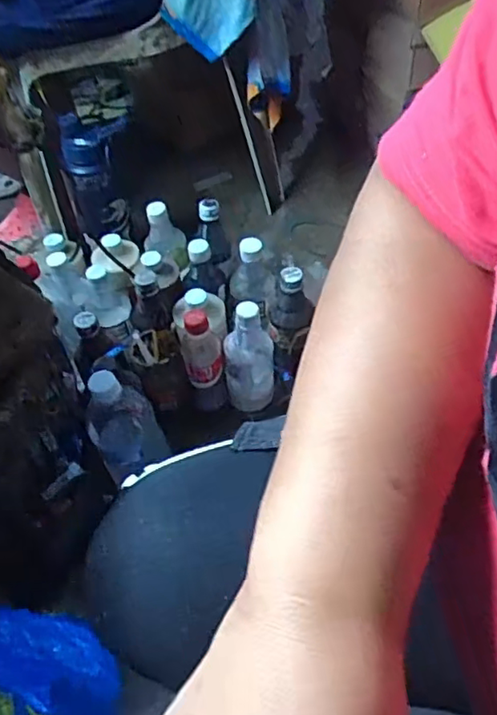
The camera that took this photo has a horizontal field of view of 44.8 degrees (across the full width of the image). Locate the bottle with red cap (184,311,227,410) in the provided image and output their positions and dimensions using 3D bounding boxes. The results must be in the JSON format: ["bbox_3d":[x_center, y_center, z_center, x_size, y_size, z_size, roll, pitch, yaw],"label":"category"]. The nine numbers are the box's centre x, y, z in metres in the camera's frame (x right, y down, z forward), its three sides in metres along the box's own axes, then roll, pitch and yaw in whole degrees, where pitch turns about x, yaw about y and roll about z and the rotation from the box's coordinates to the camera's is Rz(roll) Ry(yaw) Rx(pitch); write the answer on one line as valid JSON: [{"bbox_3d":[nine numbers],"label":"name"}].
[{"bbox_3d":[-0.060,0.000,0.816,0.053,0.160,0.059,-10,51,-4],"label":"bottle with red cap"}]

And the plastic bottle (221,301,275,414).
[{"bbox_3d":[0.001,0.001,0.828,0.067,0.170,0.064,-4,51,0],"label":"plastic bottle"}]

